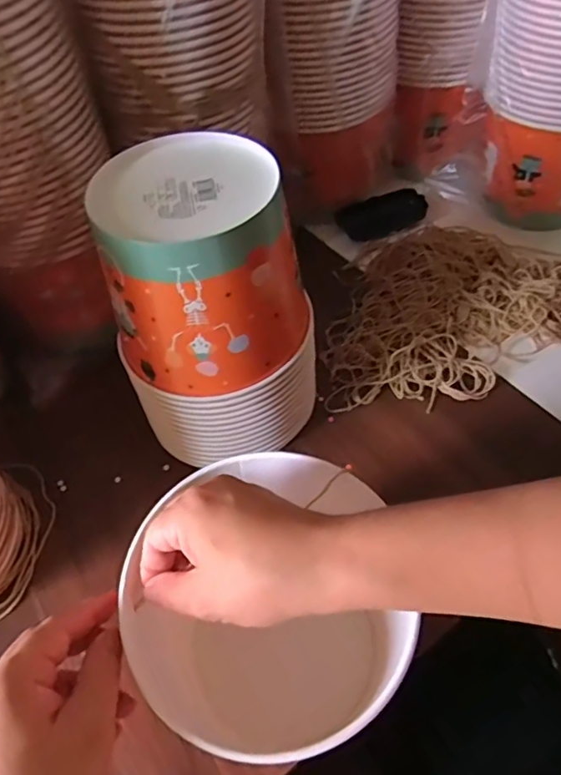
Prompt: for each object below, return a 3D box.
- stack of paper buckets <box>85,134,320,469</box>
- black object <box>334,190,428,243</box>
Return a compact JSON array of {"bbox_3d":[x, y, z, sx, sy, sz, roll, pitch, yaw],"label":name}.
[{"bbox_3d":[-0.048,-0.056,0.456,0.148,0.235,0.142,-12,54,-4],"label":"stack of paper buckets"},{"bbox_3d":[0.129,-0.218,0.710,0.108,0.017,0.050,-12,97,15],"label":"black object"}]

